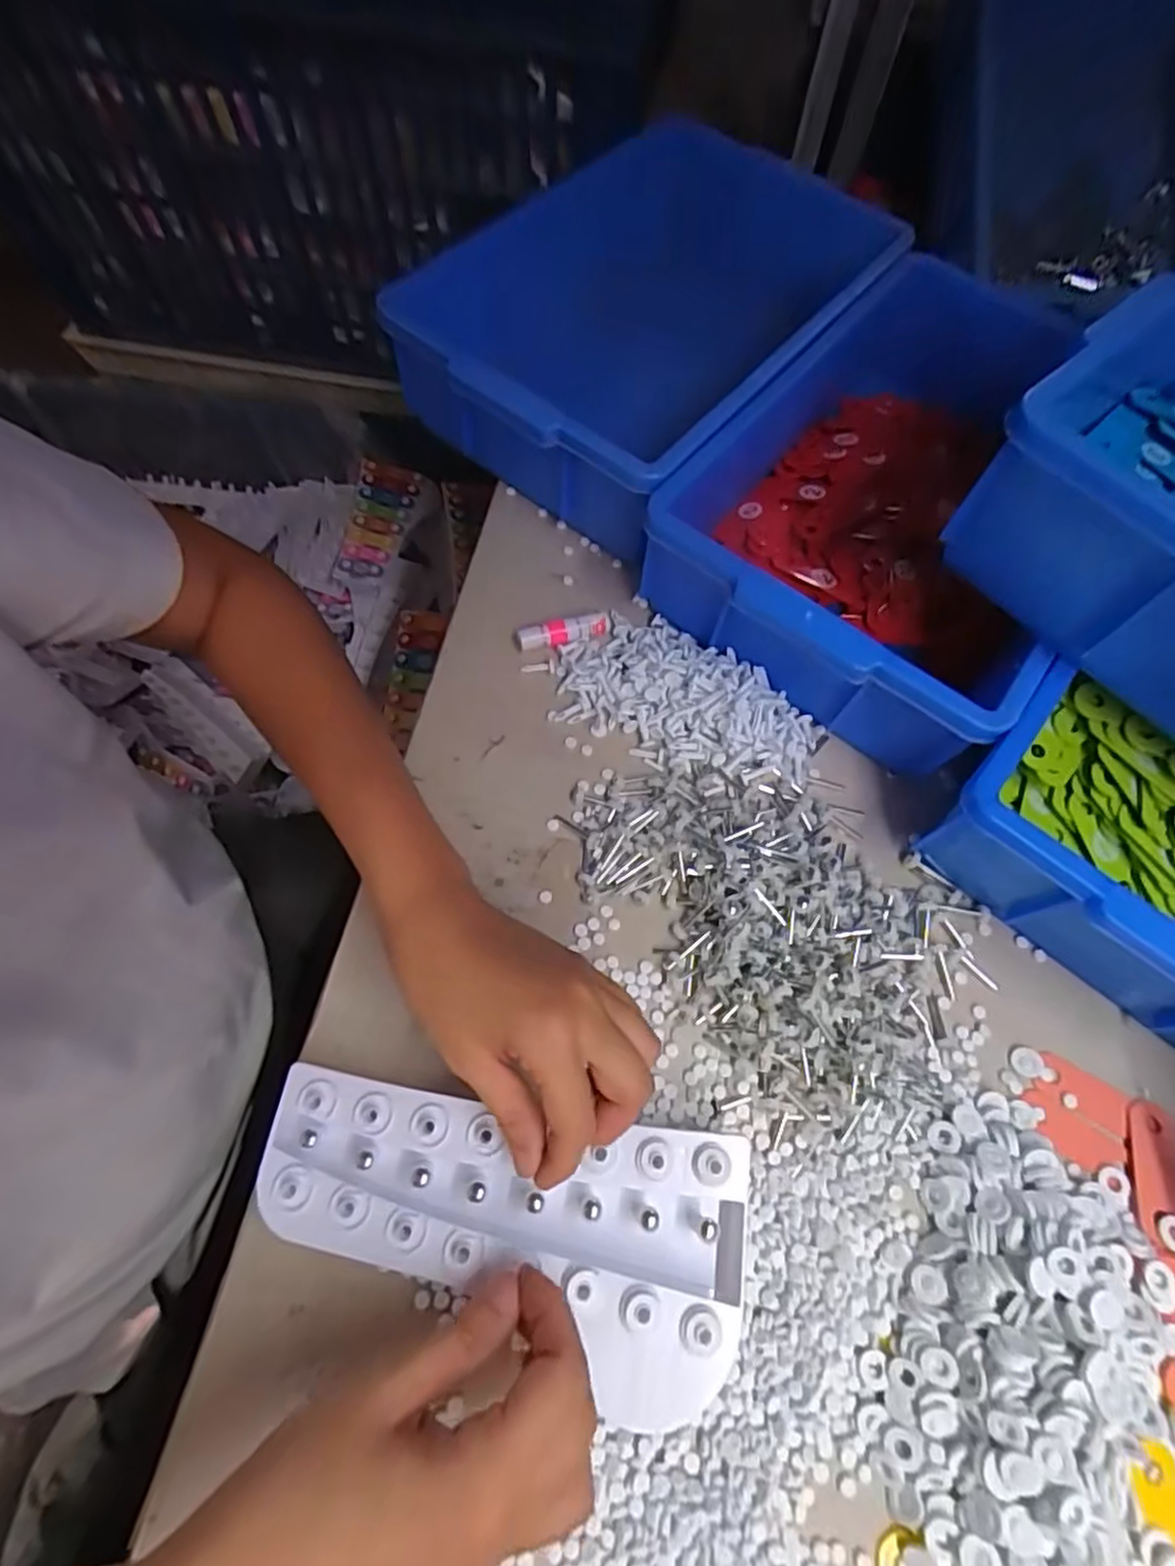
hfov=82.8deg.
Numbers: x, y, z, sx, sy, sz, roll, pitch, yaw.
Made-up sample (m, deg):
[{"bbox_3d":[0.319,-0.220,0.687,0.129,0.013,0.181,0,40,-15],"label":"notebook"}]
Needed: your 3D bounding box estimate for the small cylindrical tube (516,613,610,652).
[{"bbox_3d":[-0.017,-0.107,0.476,0.067,0.017,0.014,-11,67,-7],"label":"small cylindrical tube"}]

